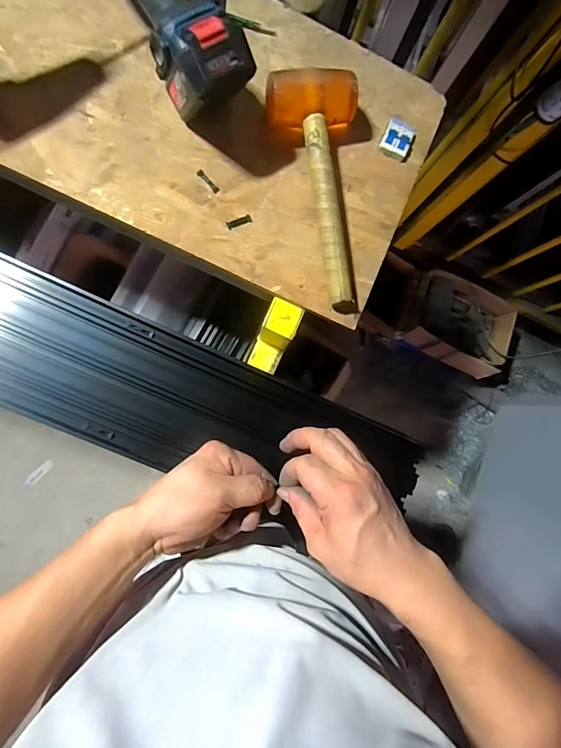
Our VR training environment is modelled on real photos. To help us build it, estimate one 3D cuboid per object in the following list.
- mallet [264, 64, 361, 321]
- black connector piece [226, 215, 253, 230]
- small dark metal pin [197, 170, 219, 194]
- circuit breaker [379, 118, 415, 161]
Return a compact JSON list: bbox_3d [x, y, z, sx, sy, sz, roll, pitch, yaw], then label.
[{"bbox_3d":[0.051,-0.220,0.467,0.112,0.062,0.281,-5,85,-9],"label":"mallet"},{"bbox_3d":[-0.051,-0.191,0.479,0.032,0.004,0.010,-24,88,-10],"label":"black connector piece"},{"bbox_3d":[-0.090,-0.242,0.477,0.009,0.004,0.036,-44,91,-10],"label":"small dark metal pin"},{"bbox_3d":[0.159,-0.320,0.518,0.037,0.015,0.047,22,82,-5],"label":"circuit breaker"}]

